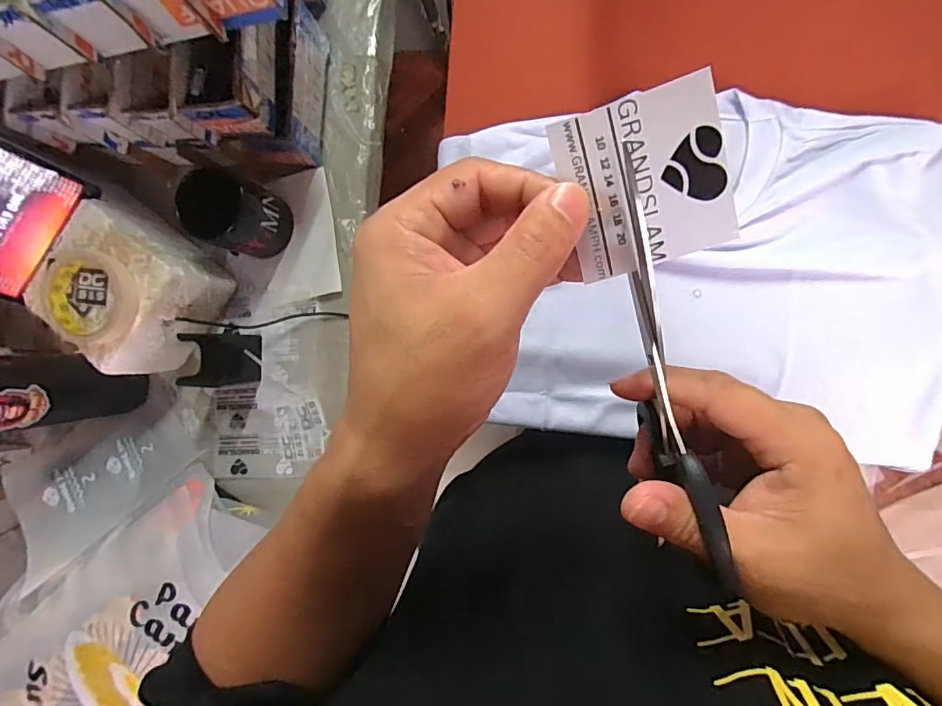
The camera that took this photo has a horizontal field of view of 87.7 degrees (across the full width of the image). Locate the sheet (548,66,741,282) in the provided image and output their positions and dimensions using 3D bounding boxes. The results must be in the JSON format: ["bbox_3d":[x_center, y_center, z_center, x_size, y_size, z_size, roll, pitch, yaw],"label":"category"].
[{"bbox_3d":[0.062,-0.060,0.174,0.055,0.004,0.057,-17,105,9],"label":"sheet"}]

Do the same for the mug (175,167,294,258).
[{"bbox_3d":[-0.255,-0.151,0.548,0.089,0.104,0.081,0,88,9],"label":"mug"}]

